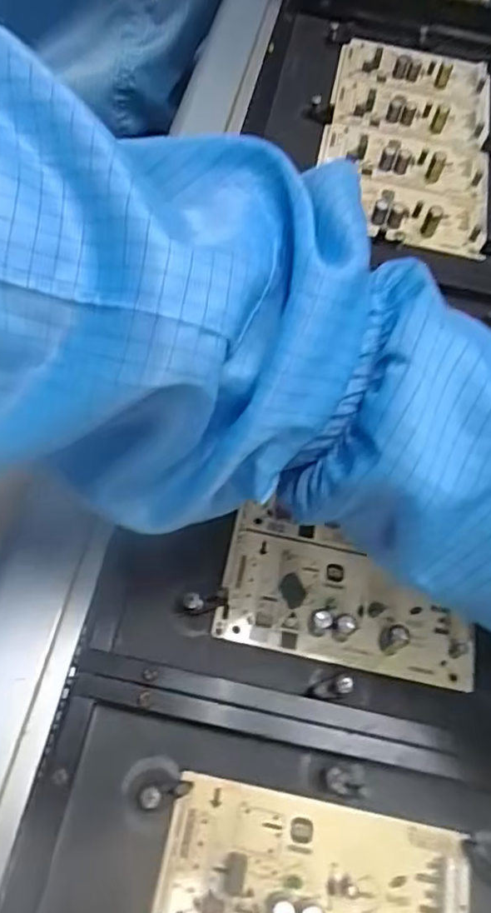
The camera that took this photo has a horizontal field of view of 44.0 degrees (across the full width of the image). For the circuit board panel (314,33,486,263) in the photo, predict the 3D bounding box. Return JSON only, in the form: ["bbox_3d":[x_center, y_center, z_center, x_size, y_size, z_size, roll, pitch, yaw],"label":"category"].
[{"bbox_3d":[0.128,-0.259,0.485,0.126,0.022,0.243,14,63,-3],"label":"circuit board panel"}]

